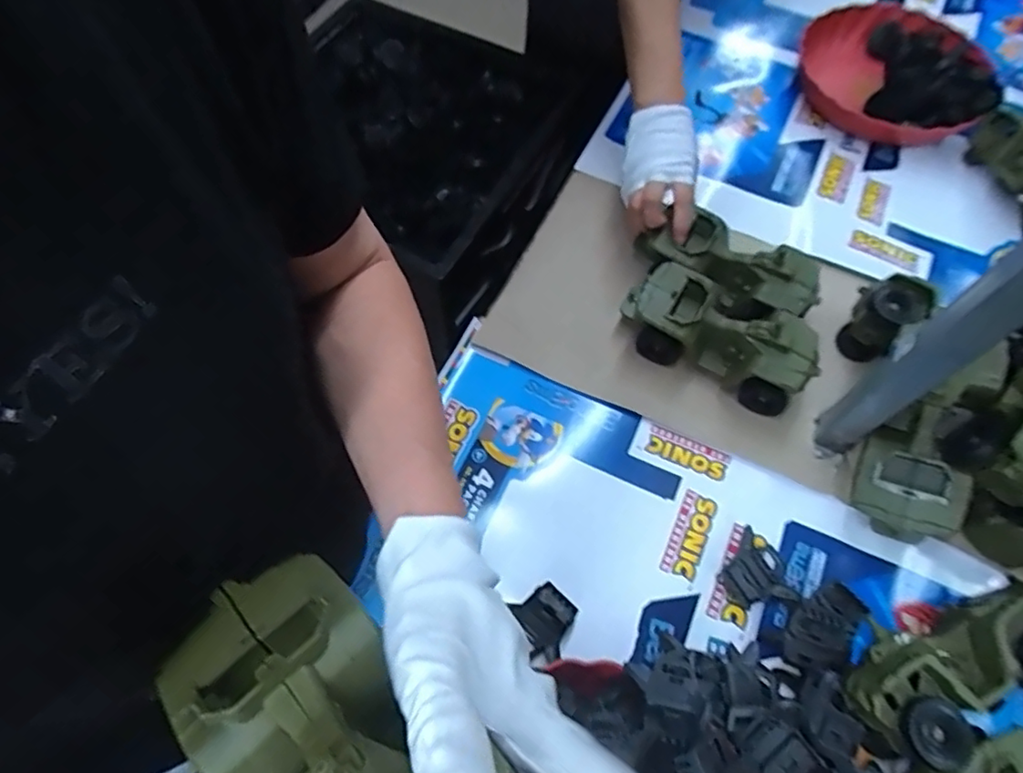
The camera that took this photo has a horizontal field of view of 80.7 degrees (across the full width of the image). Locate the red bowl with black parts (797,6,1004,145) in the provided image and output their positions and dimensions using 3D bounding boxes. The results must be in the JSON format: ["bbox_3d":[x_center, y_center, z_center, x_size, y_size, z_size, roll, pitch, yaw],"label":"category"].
[{"bbox_3d":[0.498,-0.410,0.793,0.224,0.071,0.202,12,63,6],"label":"red bowl with black parts"}]

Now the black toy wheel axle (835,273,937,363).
[{"bbox_3d":[0.379,-0.070,0.615,0.062,0.072,0.063,-39,69,-18],"label":"black toy wheel axle"}]

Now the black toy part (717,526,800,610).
[{"bbox_3d":[0.218,0.166,0.526,0.059,0.017,0.063,34,68,16],"label":"black toy part"}]

